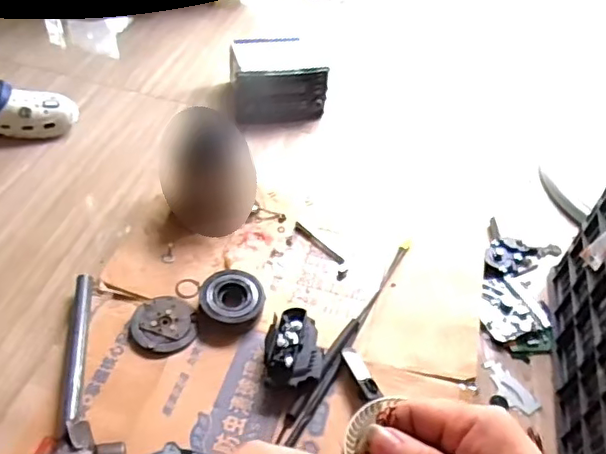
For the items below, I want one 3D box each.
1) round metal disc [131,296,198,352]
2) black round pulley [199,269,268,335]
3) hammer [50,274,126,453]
[{"bbox_3d":[-0.224,0.155,0.927,0.093,0.008,0.101,2,45,-2],"label":"round metal disc"},{"bbox_3d":[-0.116,0.124,0.957,0.103,0.041,0.110,2,45,-2],"label":"black round pulley"},{"bbox_3d":[-0.330,0.202,0.837,0.119,0.053,0.340,-10,47,-14],"label":"hammer"}]

